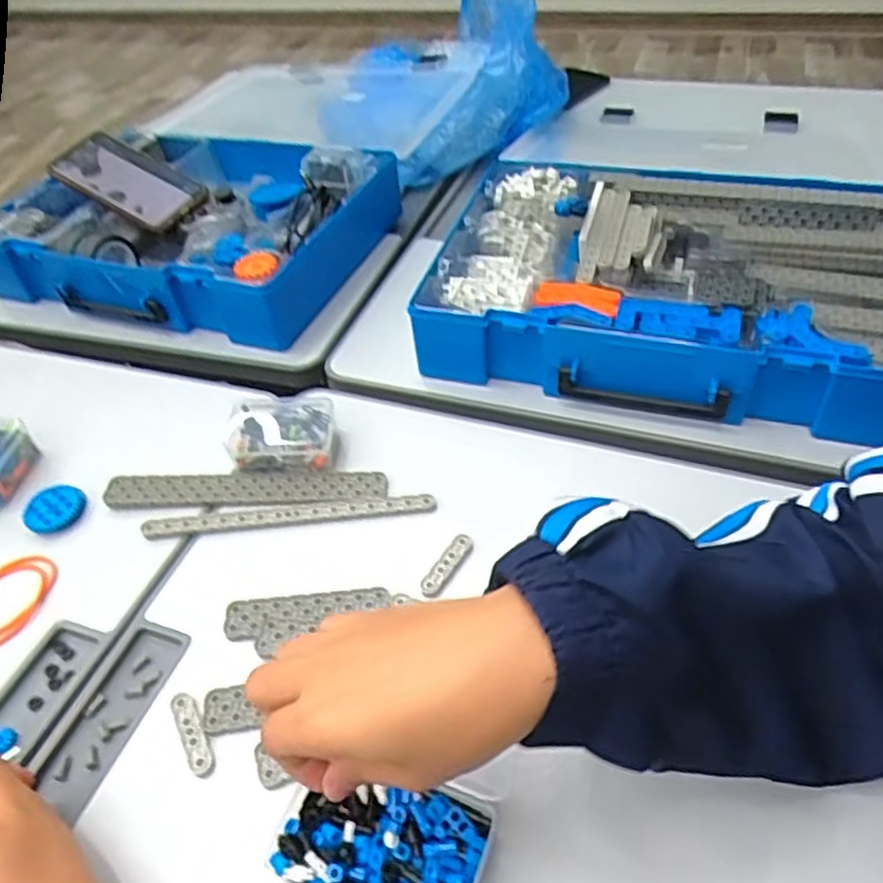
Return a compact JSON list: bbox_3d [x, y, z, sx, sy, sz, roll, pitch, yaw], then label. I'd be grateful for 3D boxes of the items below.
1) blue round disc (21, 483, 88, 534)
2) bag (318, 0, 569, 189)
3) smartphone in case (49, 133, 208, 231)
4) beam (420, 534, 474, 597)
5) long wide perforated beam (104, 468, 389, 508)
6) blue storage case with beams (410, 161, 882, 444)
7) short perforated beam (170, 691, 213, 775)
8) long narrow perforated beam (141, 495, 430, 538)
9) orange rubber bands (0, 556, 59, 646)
[{"bbox_3d":[-0.274,0.047,0.507,0.041,0.012,0.036,-36,52,-26],"label":"blue round disc"},{"bbox_3d":[-0.006,-0.468,0.888,0.304,0.136,0.315,-17,46,-9],"label":"bag"},{"bbox_3d":[-0.319,-0.264,0.723,0.157,0.011,0.068,30,61,13],"label":"smartphone in case"},{"bbox_3d":[0.003,0.079,0.452,0.013,0.008,0.048,25,54,28],"label":"beam"},{"bbox_3d":[-0.139,0.033,0.507,0.199,0.008,0.028,-3,46,4],"label":"long wide perforated beam"},{"bbox_3d":[0.182,-0.132,0.589,0.361,0.068,0.260,10,48,16],"label":"blue storage case with beams"},{"bbox_3d":[-0.136,0.159,0.389,0.012,0.008,0.047,-25,48,-17],"label":"short perforated beam"},{"bbox_3d":[-0.104,0.049,0.486,0.196,0.005,0.013,-6,45,1],"label":"long narrow perforated beam"},{"bbox_3d":[-0.282,0.103,0.461,0.051,0.008,0.072,11,48,17],"label":"orange rubber bands"}]

